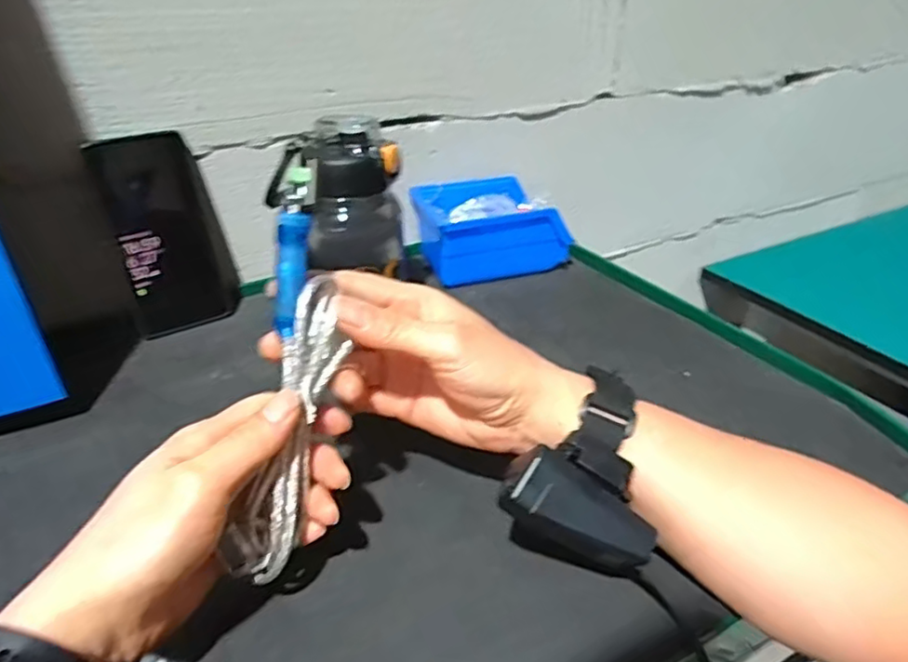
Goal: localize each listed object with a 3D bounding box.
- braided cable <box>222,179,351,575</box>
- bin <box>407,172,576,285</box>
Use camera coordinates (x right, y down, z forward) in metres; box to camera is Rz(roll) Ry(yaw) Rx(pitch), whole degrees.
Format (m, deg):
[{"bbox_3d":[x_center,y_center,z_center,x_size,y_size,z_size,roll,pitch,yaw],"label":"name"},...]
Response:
[{"bbox_3d":[-0.076,0.026,0.301,0.038,0.180,0.026,6,-4,12],"label":"braided cable"},{"bbox_3d":[0.034,-0.105,0.636,0.136,0.065,0.108,-8,32,-11],"label":"bin"}]

